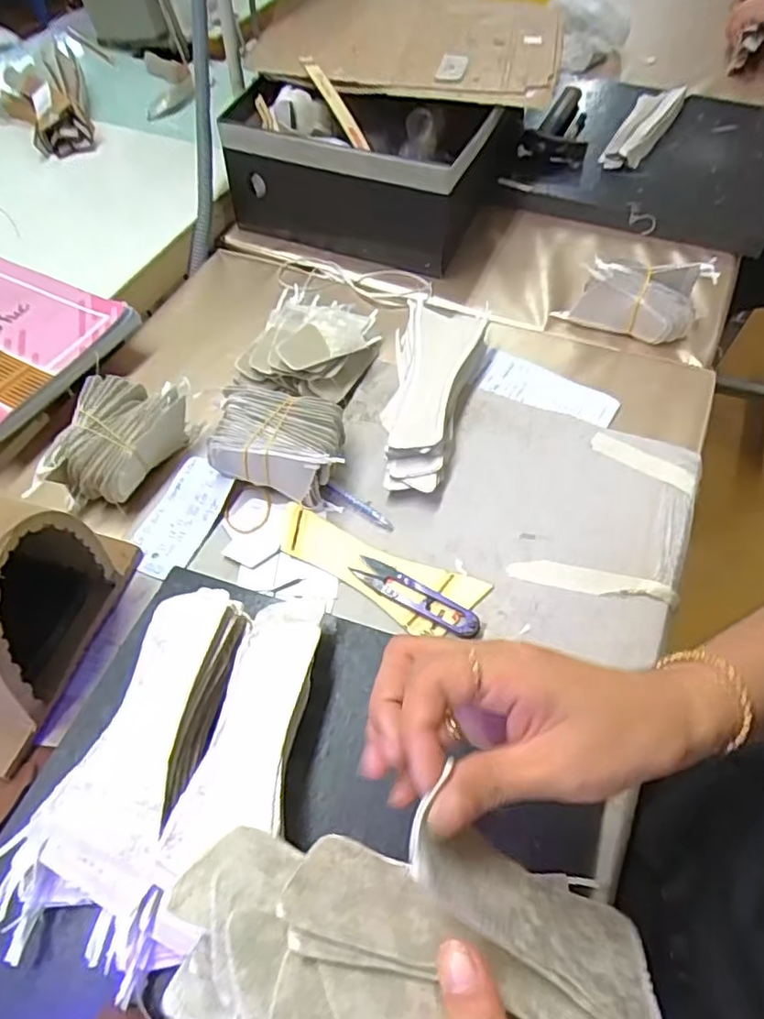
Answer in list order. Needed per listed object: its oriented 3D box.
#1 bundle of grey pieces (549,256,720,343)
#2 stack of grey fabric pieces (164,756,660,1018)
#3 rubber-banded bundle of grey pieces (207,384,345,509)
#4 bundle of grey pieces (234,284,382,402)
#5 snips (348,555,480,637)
[{"bbox_3d":[0.239,-0.206,0.592,0.125,0.054,0.064,19,58,14],"label":"bundle of grey pieces"},{"bbox_3d":[0.022,0.172,0.232,0.194,0.058,0.093,15,55,-13],"label":"stack of grey fabric pieces"},{"bbox_3d":[-0.075,-0.054,0.491,0.097,0.059,0.072,13,57,11],"label":"rubber-banded bundle of grey pieces"},{"bbox_3d":[-0.065,-0.153,0.565,0.110,0.050,0.114,-1,56,1],"label":"bundle of grey pieces"},{"bbox_3d":[0.024,0.060,0.441,0.098,0.009,0.021,27,61,19],"label":"snips"}]

